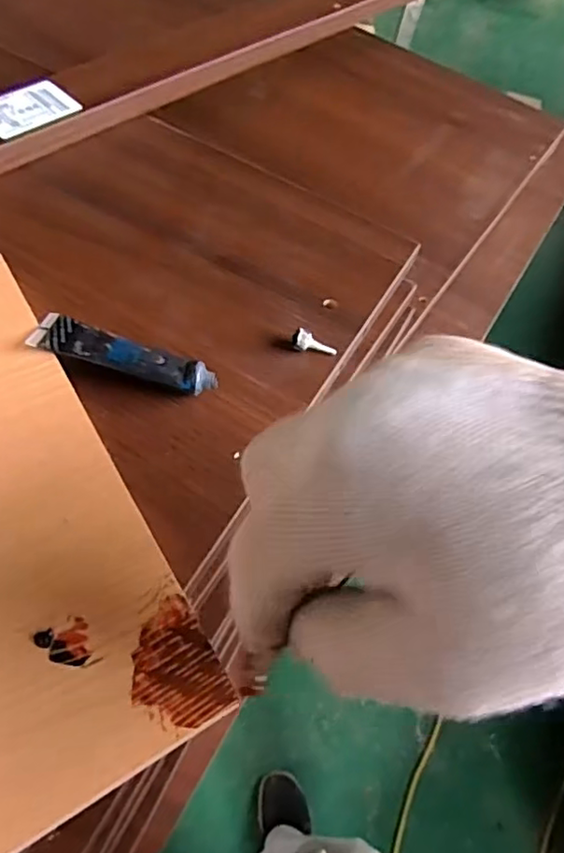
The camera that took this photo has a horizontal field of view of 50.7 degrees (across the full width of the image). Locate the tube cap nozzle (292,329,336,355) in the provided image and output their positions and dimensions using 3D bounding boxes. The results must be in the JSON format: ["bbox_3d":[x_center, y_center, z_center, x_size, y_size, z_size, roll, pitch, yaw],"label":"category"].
[{"bbox_3d":[0.018,-0.046,0.333,0.025,0.008,0.011,18,59,-13],"label":"tube cap nozzle"}]

